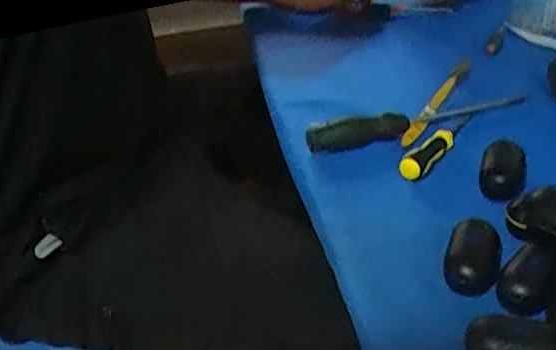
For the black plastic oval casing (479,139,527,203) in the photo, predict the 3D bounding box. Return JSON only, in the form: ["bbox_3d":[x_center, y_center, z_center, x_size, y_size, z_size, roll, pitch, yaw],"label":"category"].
[{"bbox_3d":[0.204,-0.004,0.563,0.038,0.031,0.056,12,39,20],"label":"black plastic oval casing"}]

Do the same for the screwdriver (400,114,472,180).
[{"bbox_3d":[0.163,-0.039,0.617,0.021,0.023,0.145,21,42,29],"label":"screwdriver"}]

